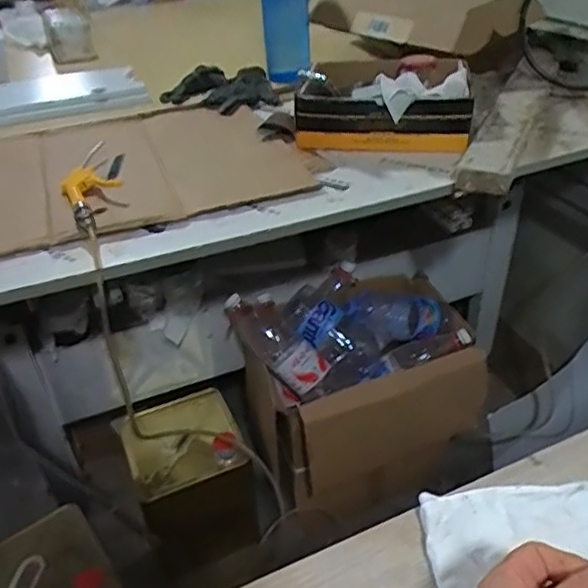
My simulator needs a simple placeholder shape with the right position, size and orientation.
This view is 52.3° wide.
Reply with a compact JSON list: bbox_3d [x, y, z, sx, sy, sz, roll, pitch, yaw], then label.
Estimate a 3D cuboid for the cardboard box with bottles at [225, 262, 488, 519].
[{"bbox_3d":[0.136,0.173,1.306,0.459,0.346,0.324,-15,37,-15],"label":"cardboard box with bottles"}]

